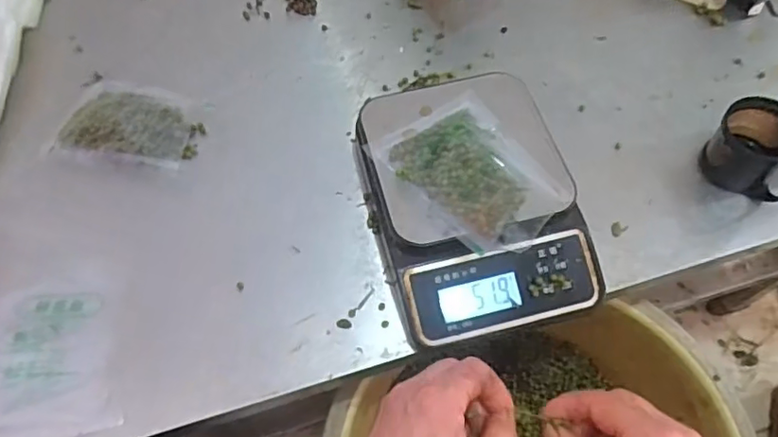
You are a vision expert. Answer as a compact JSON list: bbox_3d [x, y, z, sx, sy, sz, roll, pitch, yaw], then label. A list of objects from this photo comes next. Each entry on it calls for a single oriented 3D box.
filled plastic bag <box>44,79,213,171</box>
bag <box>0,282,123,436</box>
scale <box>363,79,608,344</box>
[{"bbox_3d":[-0.235,-0.088,0.531,0.117,0.019,0.085,15,62,7],"label":"filled plastic bag"},{"bbox_3d":[-0.265,0.111,0.444,0.110,0.011,0.134,-14,63,-9],"label":"bag"},{"bbox_3d":[0.065,-0.014,0.465,0.152,0.063,0.203,-12,63,-8],"label":"scale"}]

